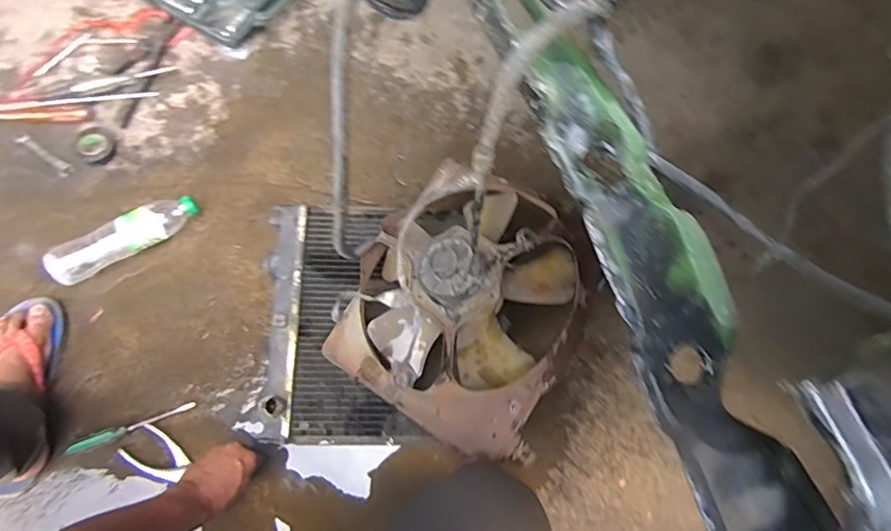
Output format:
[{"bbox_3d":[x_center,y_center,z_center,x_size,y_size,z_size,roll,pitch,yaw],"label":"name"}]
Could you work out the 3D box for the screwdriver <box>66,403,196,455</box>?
[{"bbox_3d":[-0.449,0.232,0.756,0.173,0.016,0.017,-19,75,-7],"label":"screwdriver"}]

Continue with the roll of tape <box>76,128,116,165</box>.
[{"bbox_3d":[-0.585,-0.200,0.882,0.059,0.015,0.059,1,74,-2],"label":"roll of tape"}]

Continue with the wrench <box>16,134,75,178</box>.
[{"bbox_3d":[-0.676,-0.186,0.893,0.111,0.008,0.022,35,76,8],"label":"wrench"}]

